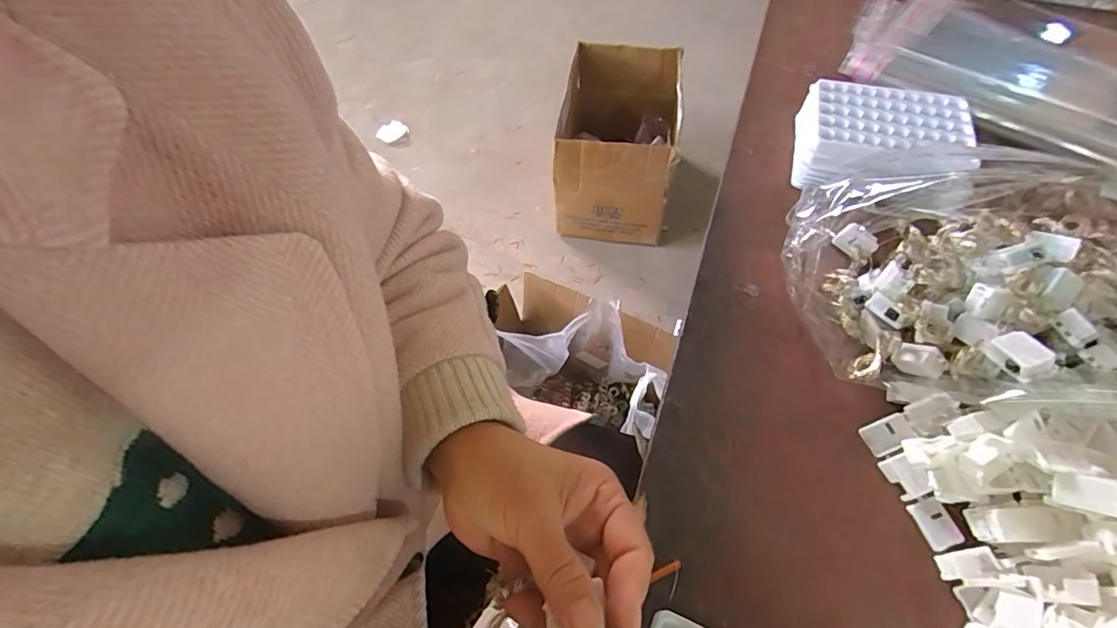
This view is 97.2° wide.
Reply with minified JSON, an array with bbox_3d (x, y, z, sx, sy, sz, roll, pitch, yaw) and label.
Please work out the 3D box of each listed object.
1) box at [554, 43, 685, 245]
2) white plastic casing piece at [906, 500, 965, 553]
[{"bbox_3d":[0.150,-0.439,1.263,0.273,0.299,0.427,8,62,5],"label":"box"},{"bbox_3d":[0.226,0.126,0.296,0.018,0.006,0.027,-19,63,-9],"label":"white plastic casing piece"}]

